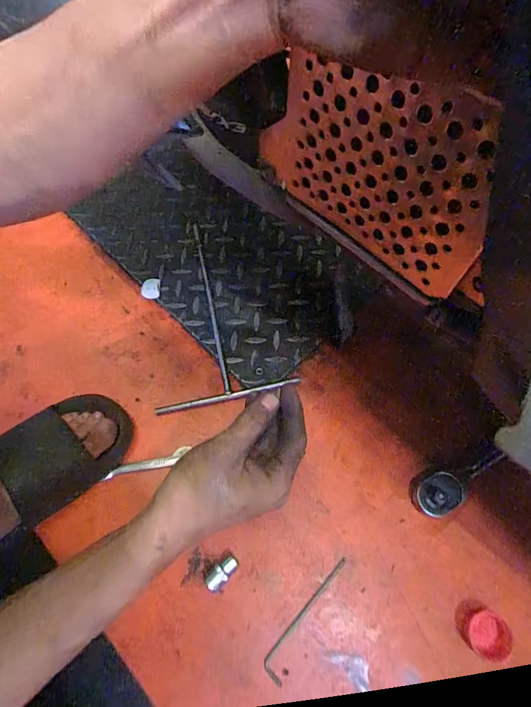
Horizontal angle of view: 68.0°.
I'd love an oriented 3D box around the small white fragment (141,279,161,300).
[{"bbox_3d":[-0.180,-0.102,0.615,0.029,0.004,0.037,-8,66,-3],"label":"small white fragment"}]

